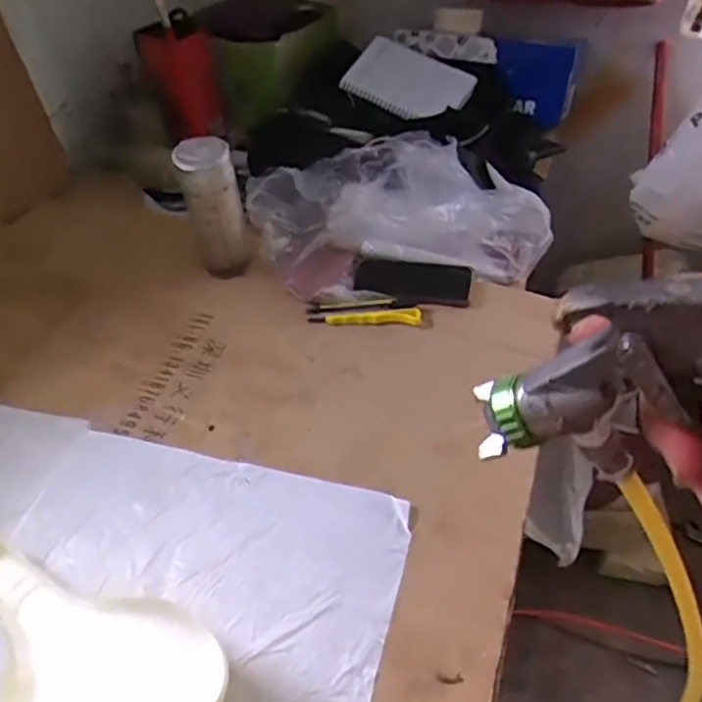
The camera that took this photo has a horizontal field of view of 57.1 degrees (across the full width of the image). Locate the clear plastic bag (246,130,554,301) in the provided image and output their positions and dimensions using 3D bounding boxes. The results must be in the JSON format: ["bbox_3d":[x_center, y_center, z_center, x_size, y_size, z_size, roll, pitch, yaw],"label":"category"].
[{"bbox_3d":[0.065,-0.205,0.963,0.403,0.111,0.281,-12,44,-10],"label":"clear plastic bag"}]

